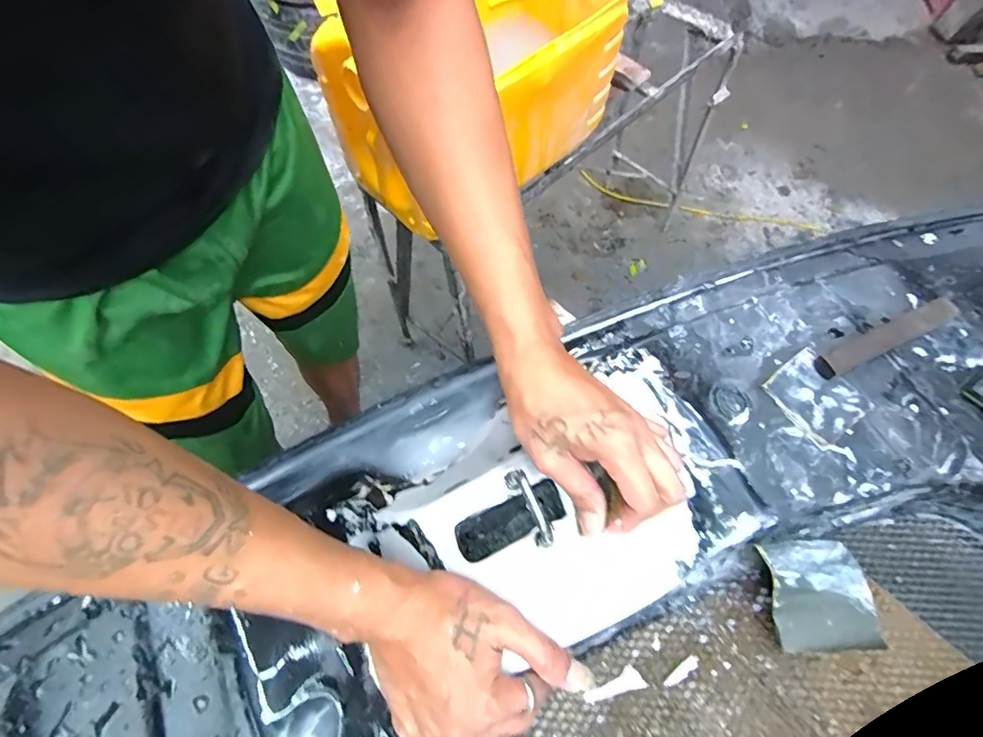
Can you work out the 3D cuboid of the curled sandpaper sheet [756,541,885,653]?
[{"bbox_3d":[0.243,0.171,0.368,0.068,0.031,0.074,-6,67,-1],"label":"curled sandpaper sheet"}]

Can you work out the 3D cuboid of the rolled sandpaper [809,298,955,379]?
[{"bbox_3d":[0.336,-0.026,0.417,0.126,0.020,0.022,-23,69,-8],"label":"rolled sandpaper"}]

